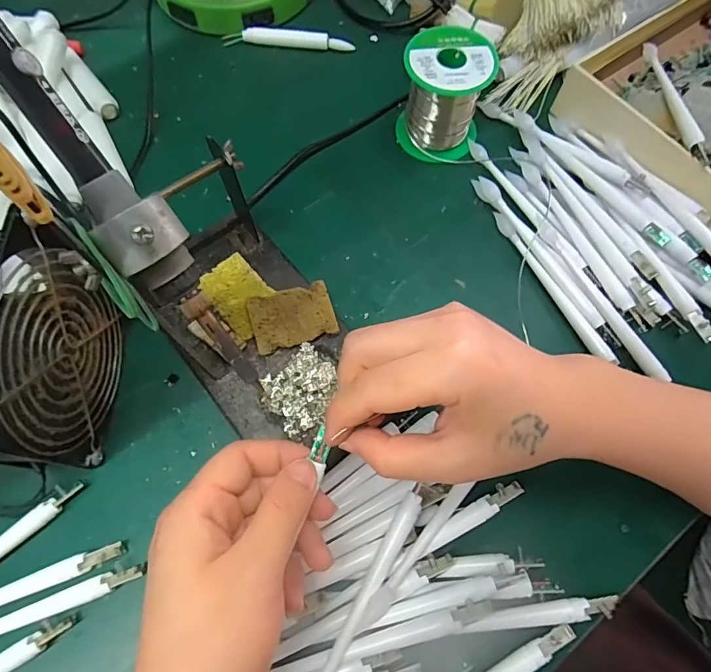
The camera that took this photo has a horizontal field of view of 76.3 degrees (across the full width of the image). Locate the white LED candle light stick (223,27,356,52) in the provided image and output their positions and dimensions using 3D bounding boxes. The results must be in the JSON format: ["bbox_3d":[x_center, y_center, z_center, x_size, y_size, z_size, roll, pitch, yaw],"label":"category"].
[{"bbox_3d":[-0.061,-0.274,0.418,0.116,0.014,0.013,1,69,-1],"label":"white LED candle light stick"}]

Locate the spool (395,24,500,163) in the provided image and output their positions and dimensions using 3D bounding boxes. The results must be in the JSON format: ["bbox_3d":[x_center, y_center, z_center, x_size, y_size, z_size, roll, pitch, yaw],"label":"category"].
[{"bbox_3d":[0.071,-0.192,0.357,0.061,0.064,0.064,0,69,-1],"label":"spool"}]

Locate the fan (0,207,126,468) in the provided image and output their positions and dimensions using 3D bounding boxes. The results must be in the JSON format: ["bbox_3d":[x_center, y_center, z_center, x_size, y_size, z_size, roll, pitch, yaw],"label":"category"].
[{"bbox_3d":[-0.179,0.012,0.250,0.046,0.120,0.114,4,71,0],"label":"fan"}]

